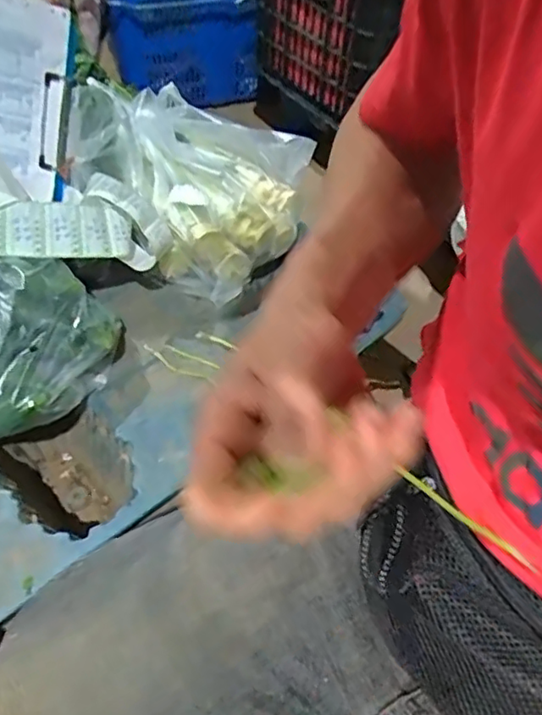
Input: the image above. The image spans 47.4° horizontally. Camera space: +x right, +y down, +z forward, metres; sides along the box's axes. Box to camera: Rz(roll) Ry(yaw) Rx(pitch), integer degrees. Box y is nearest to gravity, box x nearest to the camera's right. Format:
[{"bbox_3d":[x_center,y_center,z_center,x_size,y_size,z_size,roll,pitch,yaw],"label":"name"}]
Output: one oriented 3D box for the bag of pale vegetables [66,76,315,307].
[{"bbox_3d":[-0.138,-0.280,0.919,0.365,0.136,0.287,32,57,21],"label":"bag of pale vegetables"}]

